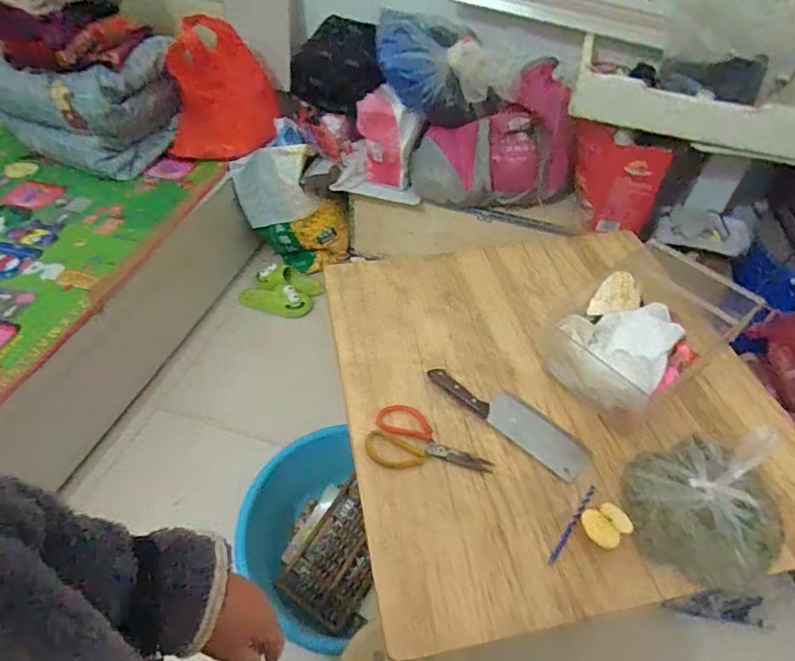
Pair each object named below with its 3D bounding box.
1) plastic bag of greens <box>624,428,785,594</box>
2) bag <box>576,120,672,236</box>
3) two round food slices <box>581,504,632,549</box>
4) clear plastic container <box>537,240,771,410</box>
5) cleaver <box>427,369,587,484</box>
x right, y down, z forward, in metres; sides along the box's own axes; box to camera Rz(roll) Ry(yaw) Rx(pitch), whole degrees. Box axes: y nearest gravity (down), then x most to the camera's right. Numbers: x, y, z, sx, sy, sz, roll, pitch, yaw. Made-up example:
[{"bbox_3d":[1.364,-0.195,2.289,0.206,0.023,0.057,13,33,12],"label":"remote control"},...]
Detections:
[{"bbox_3d":[0.451,0.240,0.718,0.232,0.095,0.208,-6,48,-7],"label":"plastic bag of greens"},{"bbox_3d":[0.628,-0.438,1.489,0.291,0.286,0.066,13,49,9],"label":"bag"},{"bbox_3d":[0.294,0.277,0.710,0.061,0.038,0.053,-18,51,-18],"label":"two round food slices"},{"bbox_3d":[0.443,0.006,0.908,0.312,0.143,0.220,-28,55,-25],"label":"clear plastic container"},{"bbox_3d":[0.190,0.140,0.858,0.284,0.019,0.078,36,56,27],"label":"cleaver"}]

